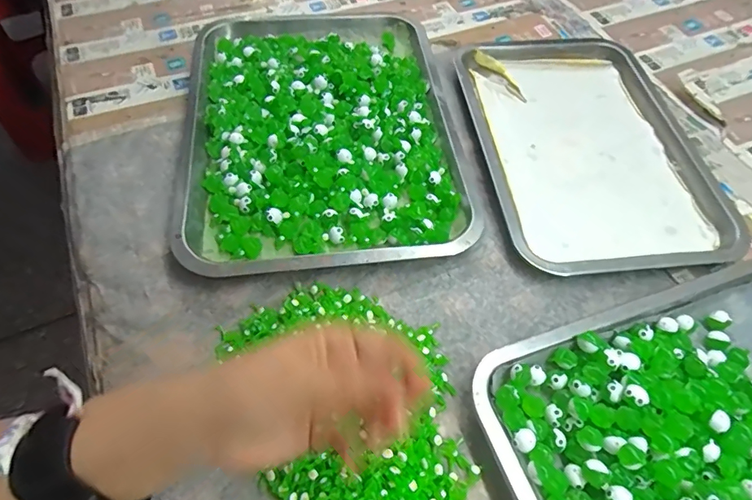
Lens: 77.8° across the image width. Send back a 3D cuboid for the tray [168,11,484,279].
[{"bbox_3d":[-0.058,-0.135,0.471,0.264,0.024,0.352,-5,58,-5],"label":"tray"}]

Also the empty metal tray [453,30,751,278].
[{"bbox_3d":[0.210,-0.118,0.477,0.211,0.017,0.318,-4,58,-5],"label":"empty metal tray"}]

